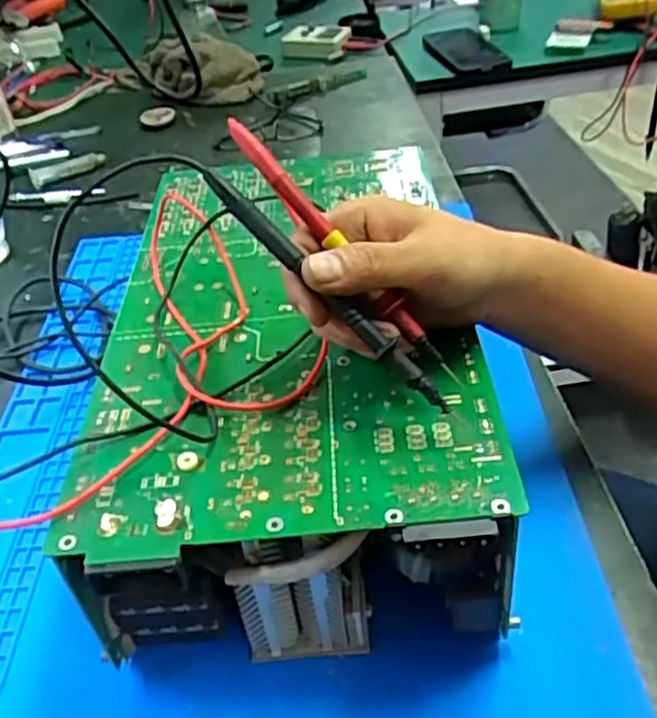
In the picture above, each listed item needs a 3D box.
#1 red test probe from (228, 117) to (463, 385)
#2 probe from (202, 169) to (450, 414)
[{"bbox_3d":[0.005,-0.053,0.361,0.010,0.017,0.166,-38,85,-33],"label":"red test probe"},{"bbox_3d":[0.000,-0.032,0.349,0.154,0.012,0.018,43,52,1],"label":"probe"}]

